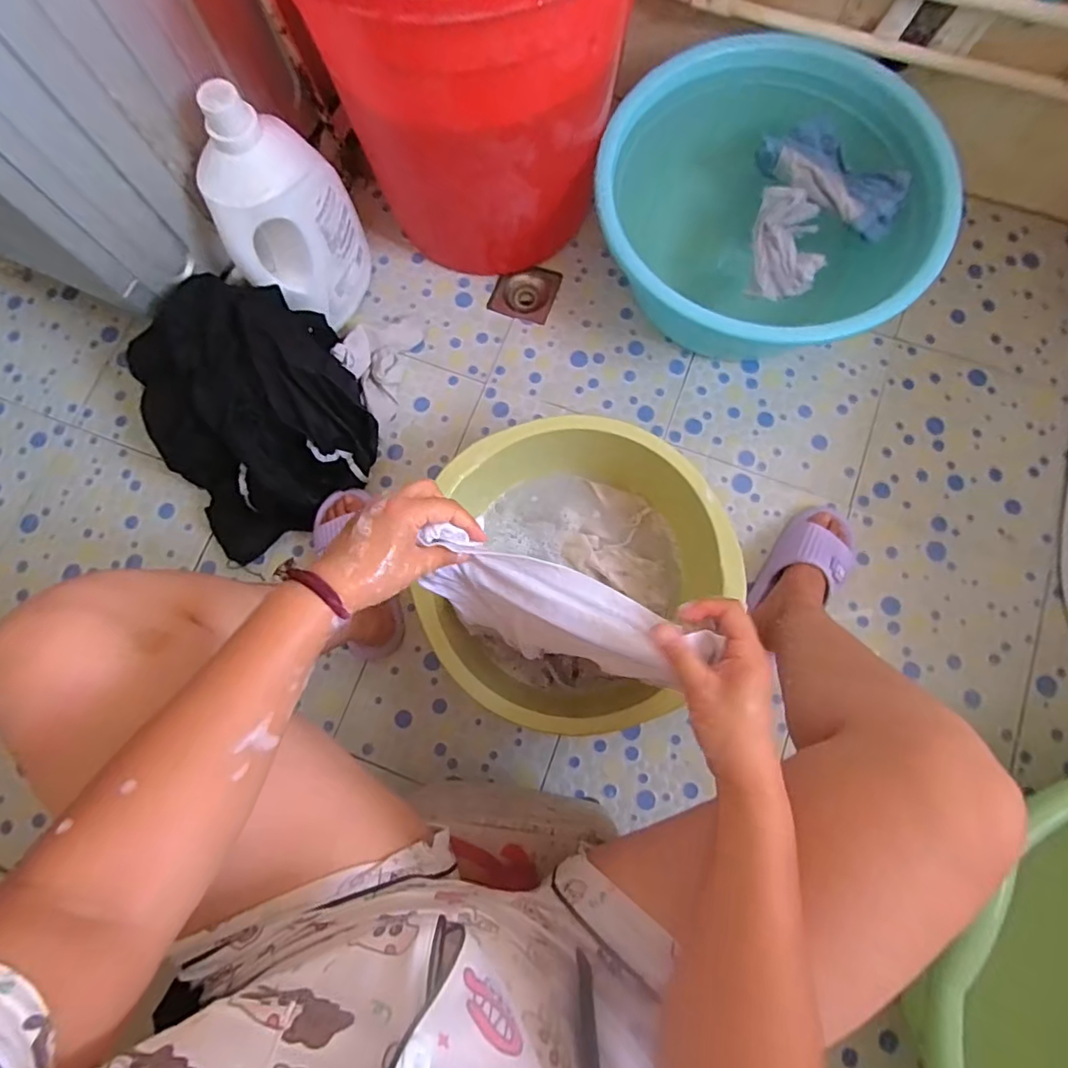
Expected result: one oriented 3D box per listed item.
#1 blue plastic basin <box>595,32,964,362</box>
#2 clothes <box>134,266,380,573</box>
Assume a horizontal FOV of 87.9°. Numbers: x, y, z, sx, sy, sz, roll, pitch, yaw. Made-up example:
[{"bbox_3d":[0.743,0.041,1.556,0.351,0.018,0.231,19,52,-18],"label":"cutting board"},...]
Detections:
[{"bbox_3d":[0.307,-0.431,0.809,0.410,0.215,0.380,0,79,1],"label":"blue plastic basin"},{"bbox_3d":[-0.392,-0.160,0.779,0.283,0.200,0.291,0,79,1],"label":"clothes"}]

